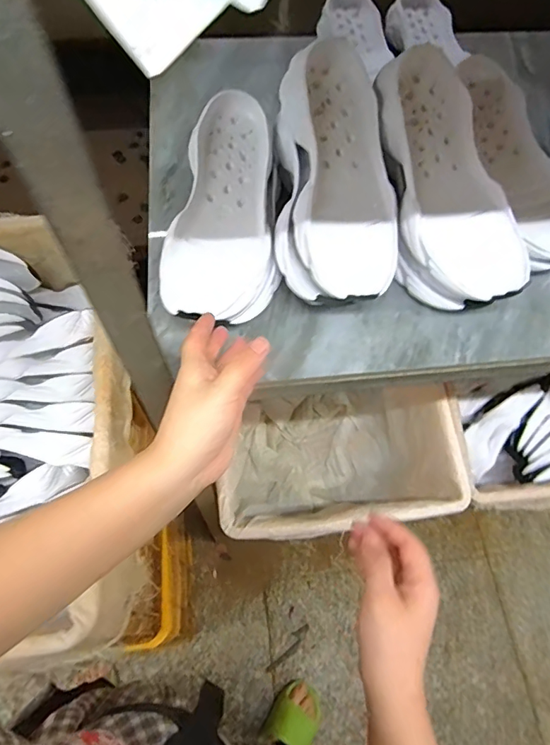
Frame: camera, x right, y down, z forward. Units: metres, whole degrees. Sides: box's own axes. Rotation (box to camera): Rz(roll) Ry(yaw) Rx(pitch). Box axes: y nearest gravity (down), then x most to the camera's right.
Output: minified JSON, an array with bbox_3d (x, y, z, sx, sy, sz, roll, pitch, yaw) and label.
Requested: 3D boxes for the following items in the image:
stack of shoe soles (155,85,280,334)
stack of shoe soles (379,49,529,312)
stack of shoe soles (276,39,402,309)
[{"bbox_3d":[-0.053,-0.177,0.517,0.116,0.092,0.266,4,61,2],"label":"stack of shoe soles"},{"bbox_3d":[0.185,-0.203,0.512,0.118,0.064,0.276,-12,86,-7],"label":"stack of shoe soles"},{"bbox_3d":[0.063,-0.202,0.511,0.118,0.062,0.272,-3,82,-2],"label":"stack of shoe soles"}]

